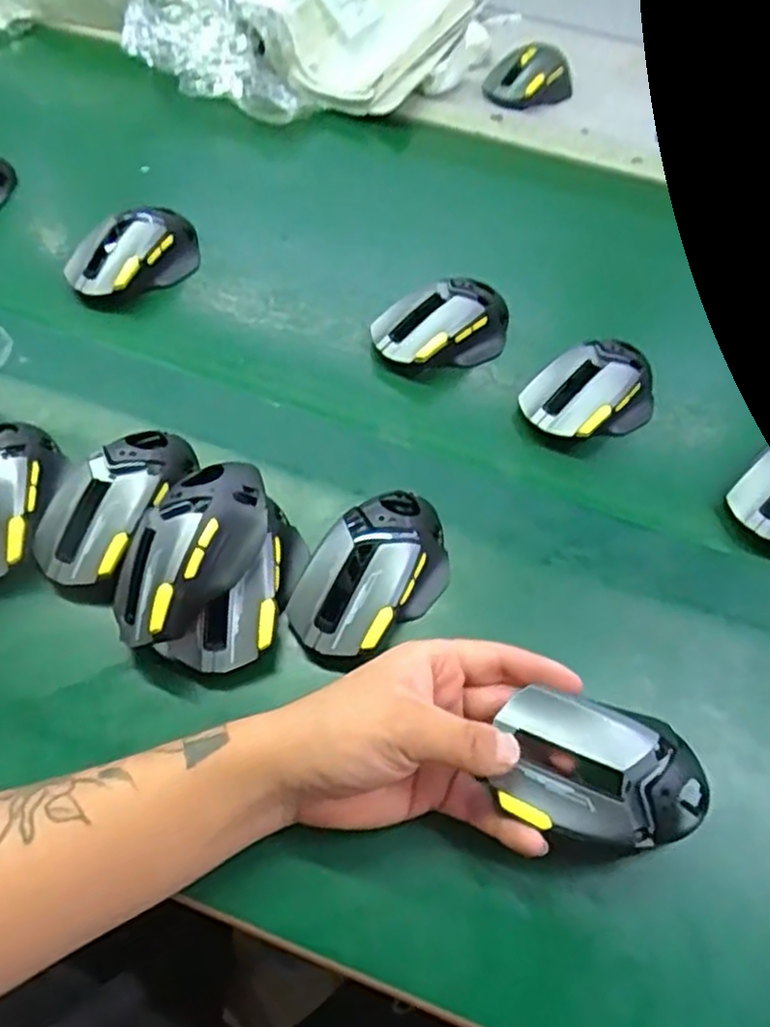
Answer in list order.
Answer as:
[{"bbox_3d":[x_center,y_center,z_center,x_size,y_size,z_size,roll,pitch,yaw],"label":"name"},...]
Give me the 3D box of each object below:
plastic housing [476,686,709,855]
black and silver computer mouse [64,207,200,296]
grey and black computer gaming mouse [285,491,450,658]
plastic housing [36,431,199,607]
[{"bbox_3d":[0.108,0.130,0.349,0.105,0.040,0.062,14,60,7],"label":"plastic housing"},{"bbox_3d":[-0.197,-0.206,0.570,0.110,0.048,0.055,-35,68,-25],"label":"black and silver computer mouse"},{"bbox_3d":[-0.006,0.035,0.427,0.072,0.043,0.116,32,65,15],"label":"grey and black computer gaming mouse"},{"bbox_3d":[-0.168,-0.005,0.448,0.065,0.042,0.122,21,63,9],"label":"plastic housing"}]

